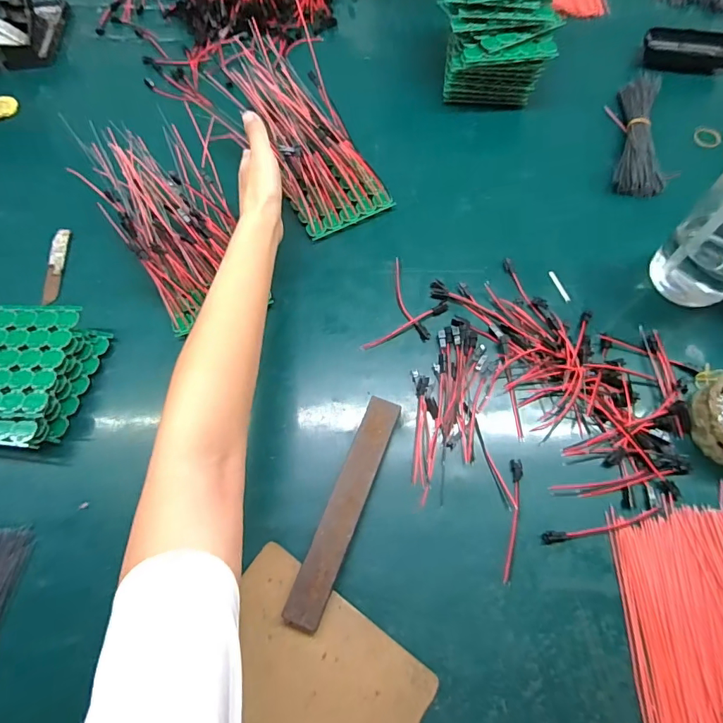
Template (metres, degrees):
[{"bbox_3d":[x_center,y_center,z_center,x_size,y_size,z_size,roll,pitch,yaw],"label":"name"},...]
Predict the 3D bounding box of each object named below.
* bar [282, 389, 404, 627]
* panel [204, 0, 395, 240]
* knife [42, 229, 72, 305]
[{"bbox_3d":[-0.013,0.124,0.389,0.030,0.017,0.195,19,68,10],"label":"bar"},{"bbox_3d":[-0.066,-0.268,0.520,0.108,0.039,0.238,-31,90,-11],"label":"panel"},{"bbox_3d":[-0.356,-0.111,0.524,0.016,0.013,0.100,-5,66,0],"label":"knife"}]

